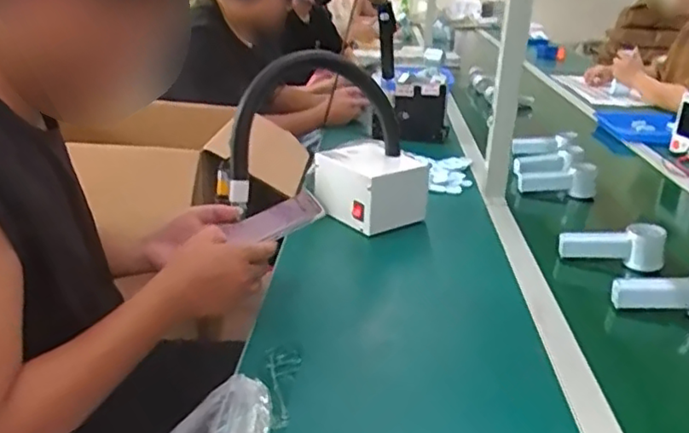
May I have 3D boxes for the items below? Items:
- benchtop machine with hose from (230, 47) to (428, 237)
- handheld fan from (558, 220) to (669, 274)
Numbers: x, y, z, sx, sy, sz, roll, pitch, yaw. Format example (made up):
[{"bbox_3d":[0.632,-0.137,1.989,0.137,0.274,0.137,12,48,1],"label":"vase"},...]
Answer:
[{"bbox_3d":[-0.026,-0.117,1.024,0.342,0.267,0.145,-7,24,-22],"label":"benchtop machine with hose"},{"bbox_3d":[0.413,0.039,0.981,0.153,0.065,0.039,9,23,15],"label":"handheld fan"}]

